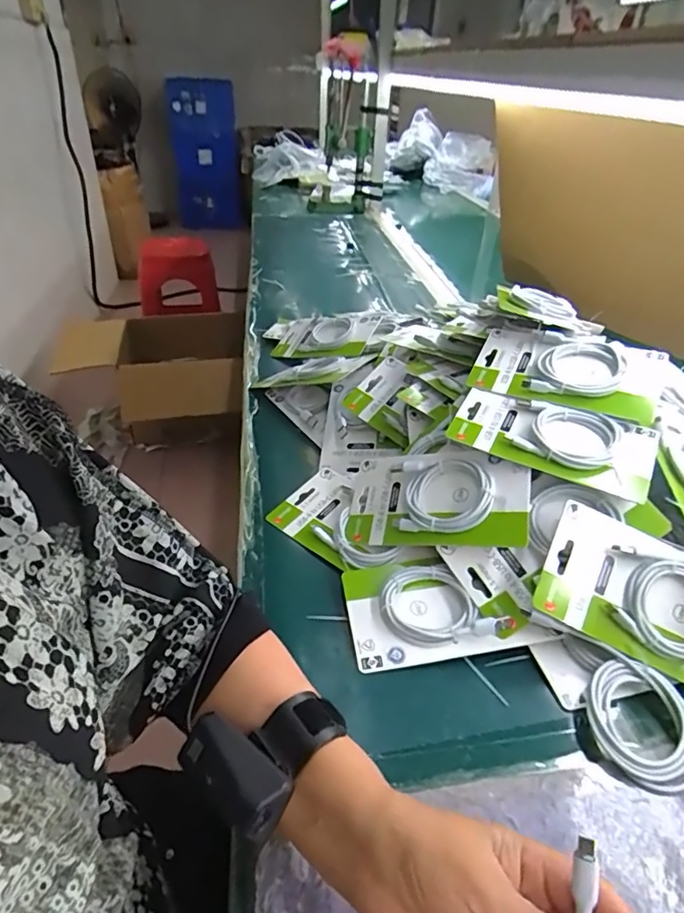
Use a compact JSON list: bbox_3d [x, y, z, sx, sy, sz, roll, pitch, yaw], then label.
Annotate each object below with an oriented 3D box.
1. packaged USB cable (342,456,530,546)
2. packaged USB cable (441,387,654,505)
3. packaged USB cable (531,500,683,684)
[{"bbox_3d":[0.085,0.040,0.514,0.178,0.018,0.095,-4,59,31],"label":"packaged USB cable"},{"bbox_3d":[0.196,-0.016,0.505,0.180,0.026,0.087,18,51,19],"label":"packaged USB cable"},{"bbox_3d":[0.251,0.116,0.435,0.171,0.014,0.099,25,75,6],"label":"packaged USB cable"}]

